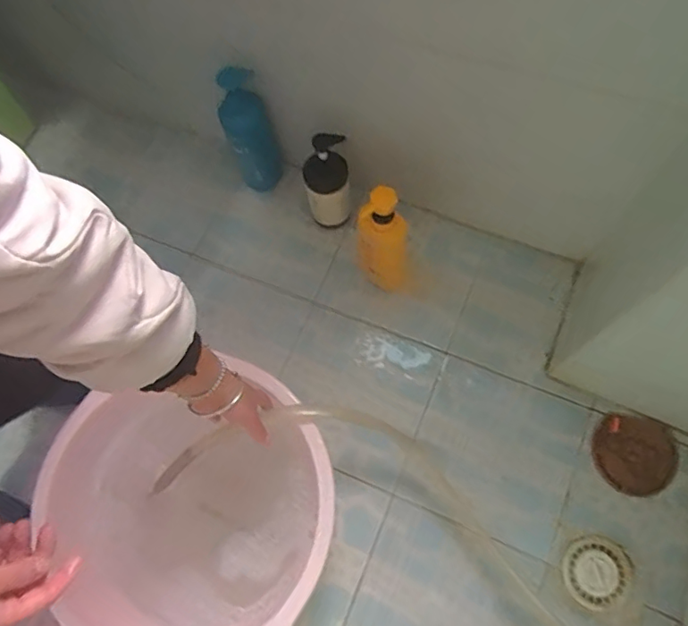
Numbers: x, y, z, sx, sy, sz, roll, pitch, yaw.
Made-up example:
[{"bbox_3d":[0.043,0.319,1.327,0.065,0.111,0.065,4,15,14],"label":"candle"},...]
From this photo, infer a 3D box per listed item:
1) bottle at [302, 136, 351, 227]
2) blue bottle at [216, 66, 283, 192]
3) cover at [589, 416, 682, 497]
[{"bbox_3d":[-0.030,-0.214,0.907,0.074,0.210,0.068,-6,72,2],"label":"bottle"},{"bbox_3d":[-0.153,-0.287,0.913,0.074,0.259,0.078,-1,71,2],"label":"blue bottle"},{"bbox_3d":[0.450,0.221,0.845,0.126,0.015,0.114,9,72,5],"label":"cover"}]

